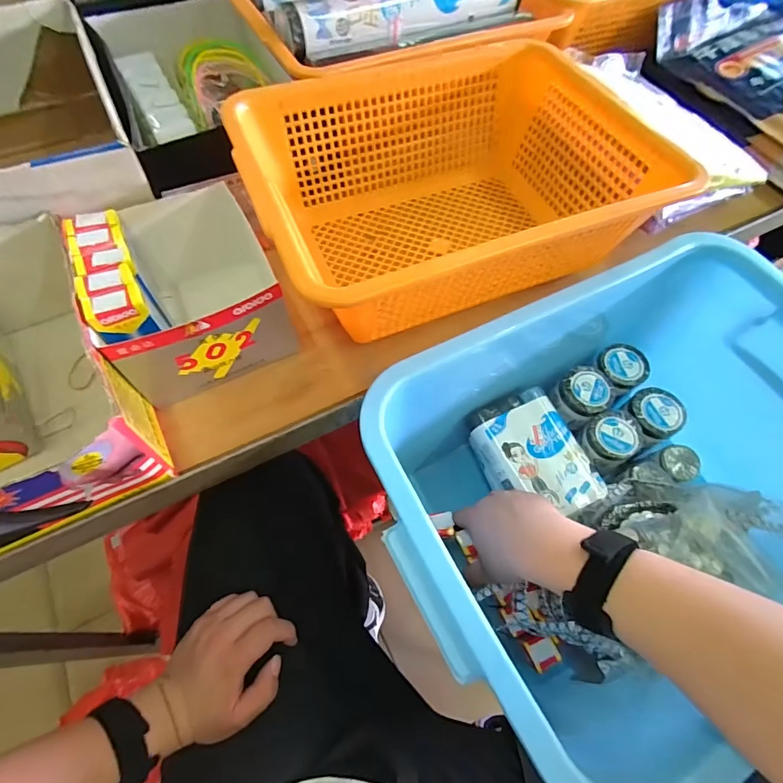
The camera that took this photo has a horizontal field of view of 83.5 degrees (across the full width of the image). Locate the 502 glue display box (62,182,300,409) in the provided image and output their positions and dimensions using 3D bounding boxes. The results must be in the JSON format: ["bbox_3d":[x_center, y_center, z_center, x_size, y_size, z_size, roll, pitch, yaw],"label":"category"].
[{"bbox_3d":[-0.190,-0.087,0.395,0.140,0.109,0.154,-30,67,-17],"label":"502 glue display box"}]

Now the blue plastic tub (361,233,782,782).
[{"bbox_3d":[0.223,0.093,0.444,0.466,0.213,0.340,-24,65,-15],"label":"blue plastic tub"}]

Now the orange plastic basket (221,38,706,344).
[{"bbox_3d":[0.053,-0.193,0.442,0.360,0.131,0.273,-19,64,-13],"label":"orange plastic basket"}]

